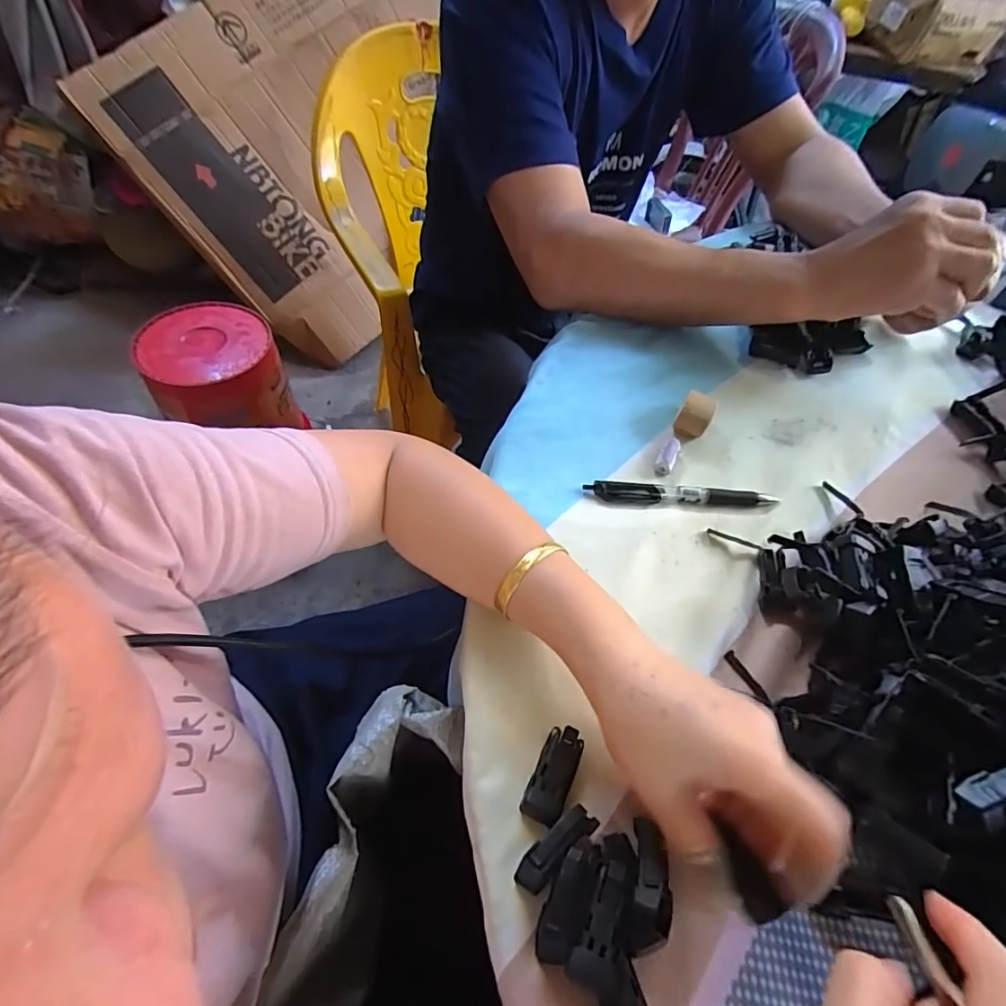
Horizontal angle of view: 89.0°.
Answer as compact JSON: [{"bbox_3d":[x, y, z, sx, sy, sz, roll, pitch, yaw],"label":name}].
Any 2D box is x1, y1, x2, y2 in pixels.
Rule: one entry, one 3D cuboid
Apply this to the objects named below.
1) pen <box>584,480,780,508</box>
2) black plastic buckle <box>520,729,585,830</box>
[{"bbox_3d":[0.134,-0.005,0.385,0.139,0.008,0.017,4,58,-2],"label":"pen"},{"bbox_3d":[0.027,0.145,0.274,0.020,0.008,0.047,25,59,11],"label":"black plastic buckle"}]

